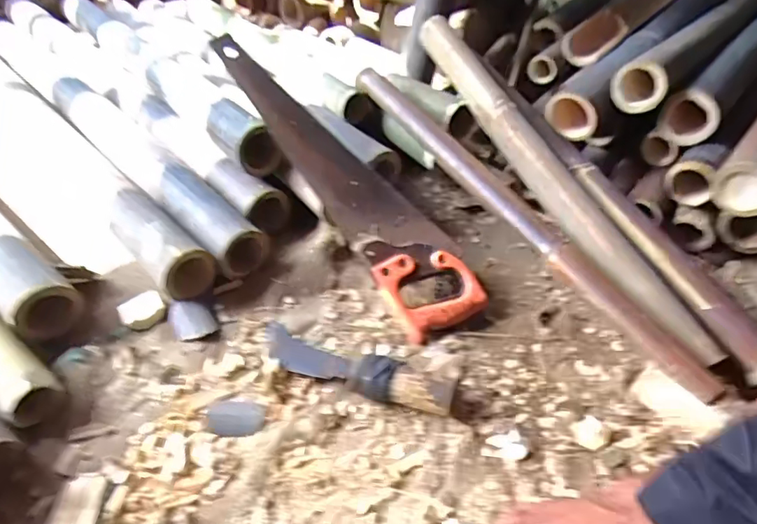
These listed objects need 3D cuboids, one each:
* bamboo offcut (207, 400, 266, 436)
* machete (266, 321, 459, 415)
[{"bbox_3d":[-0.151,0.162,0.583,0.061,0.008,0.043,1,43,-3],"label":"bamboo offcut"},{"bbox_3d":[-0.032,0.115,0.618,0.237,0.037,0.058,20,45,16],"label":"machete"}]

